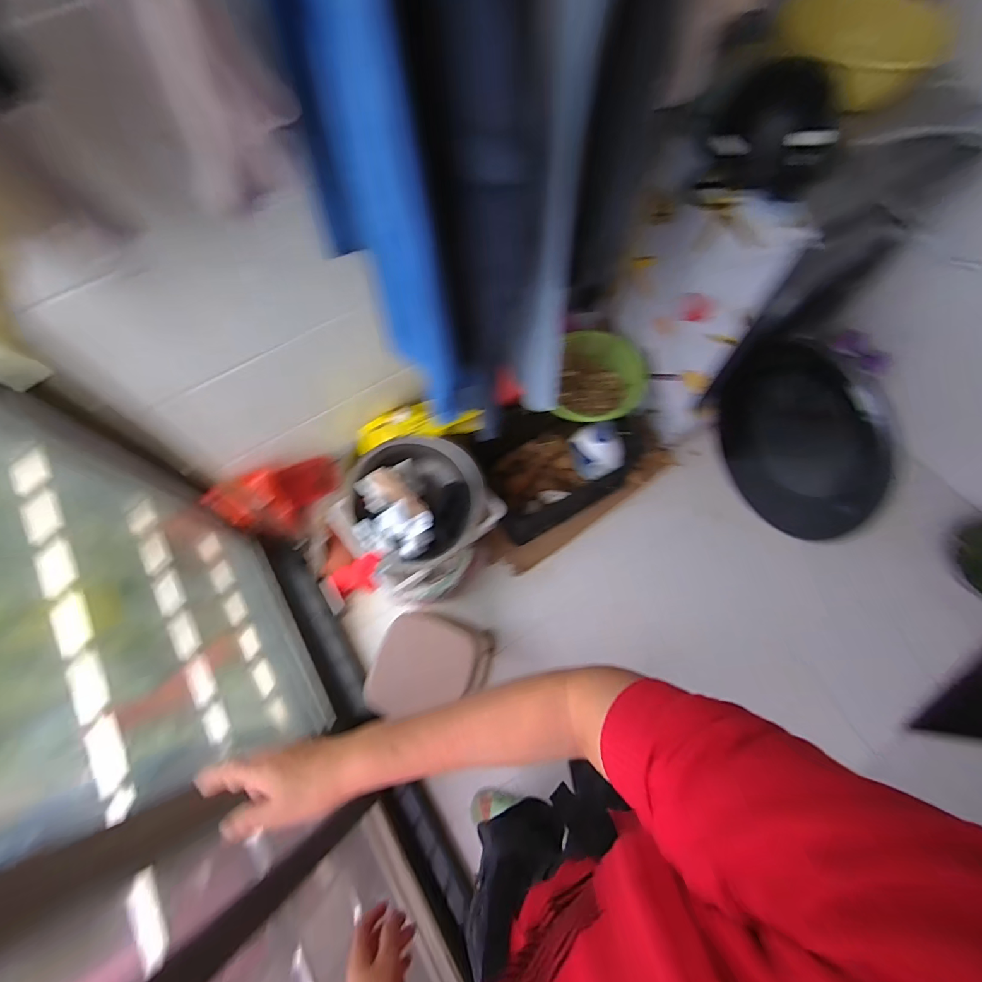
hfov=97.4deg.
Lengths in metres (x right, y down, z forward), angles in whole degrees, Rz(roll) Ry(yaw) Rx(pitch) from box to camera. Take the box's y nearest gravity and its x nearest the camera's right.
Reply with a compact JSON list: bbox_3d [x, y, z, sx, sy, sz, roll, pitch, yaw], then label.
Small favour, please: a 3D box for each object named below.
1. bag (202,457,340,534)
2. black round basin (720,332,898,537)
[{"bbox_3d":[-0.635,0.025,1.326,0.184,0.147,0.381,45,42,16],"label":"bag"},{"bbox_3d":[0.737,-0.101,1.070,0.081,0.488,0.469,-34,72,-12],"label":"black round basin"}]

